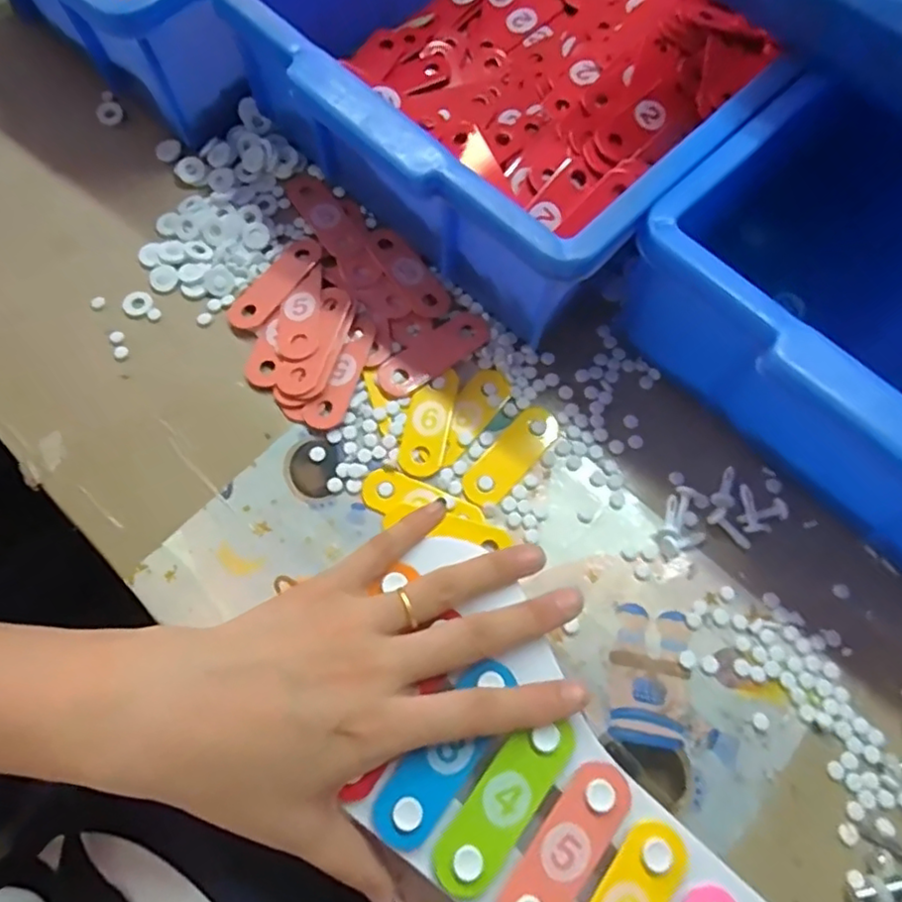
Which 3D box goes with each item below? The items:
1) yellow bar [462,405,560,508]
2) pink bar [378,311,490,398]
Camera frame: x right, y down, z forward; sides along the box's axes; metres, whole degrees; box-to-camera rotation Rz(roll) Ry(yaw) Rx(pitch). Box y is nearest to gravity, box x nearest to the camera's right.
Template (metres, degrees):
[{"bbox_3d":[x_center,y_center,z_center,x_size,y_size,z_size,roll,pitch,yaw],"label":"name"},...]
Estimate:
[{"bbox_3d":[0.032,0.002,0.327,0.023,0.004,0.064,41,77,13],"label":"yellow bar"},{"bbox_3d":[-0.009,-0.053,0.343,0.069,0.004,0.024,-37,75,-10],"label":"pink bar"}]

